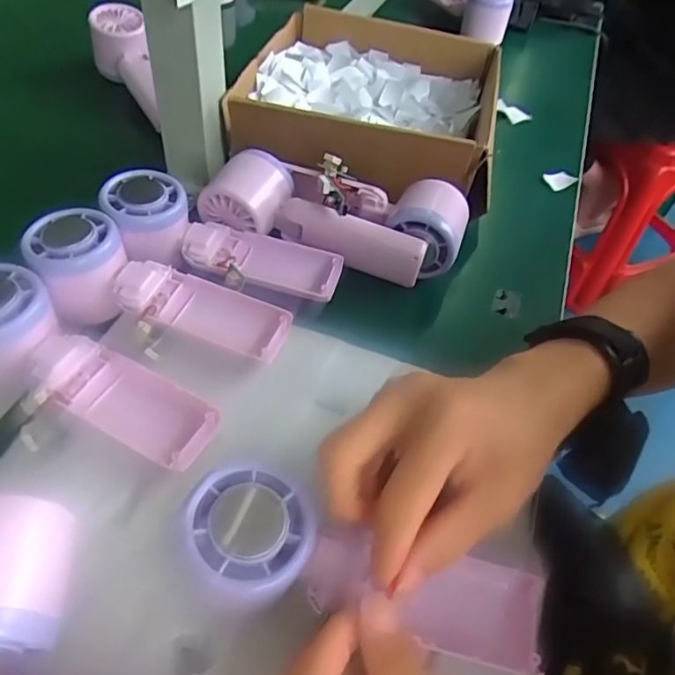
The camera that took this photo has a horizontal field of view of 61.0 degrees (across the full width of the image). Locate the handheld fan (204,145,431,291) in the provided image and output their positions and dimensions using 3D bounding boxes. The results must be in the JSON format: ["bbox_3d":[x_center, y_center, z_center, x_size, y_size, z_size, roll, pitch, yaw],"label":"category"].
[{"bbox_3d":[-0.015,-0.090,0.421,0.166,0.051,0.053,16,52,4],"label":"handheld fan"}]

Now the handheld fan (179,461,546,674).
[{"bbox_3d":[0.013,0.103,0.250,0.163,0.023,0.049,25,52,-11],"label":"handheld fan"}]

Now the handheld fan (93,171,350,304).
[{"bbox_3d":[-0.082,-0.061,0.398,0.162,0.042,0.062,20,52,-10],"label":"handheld fan"}]

